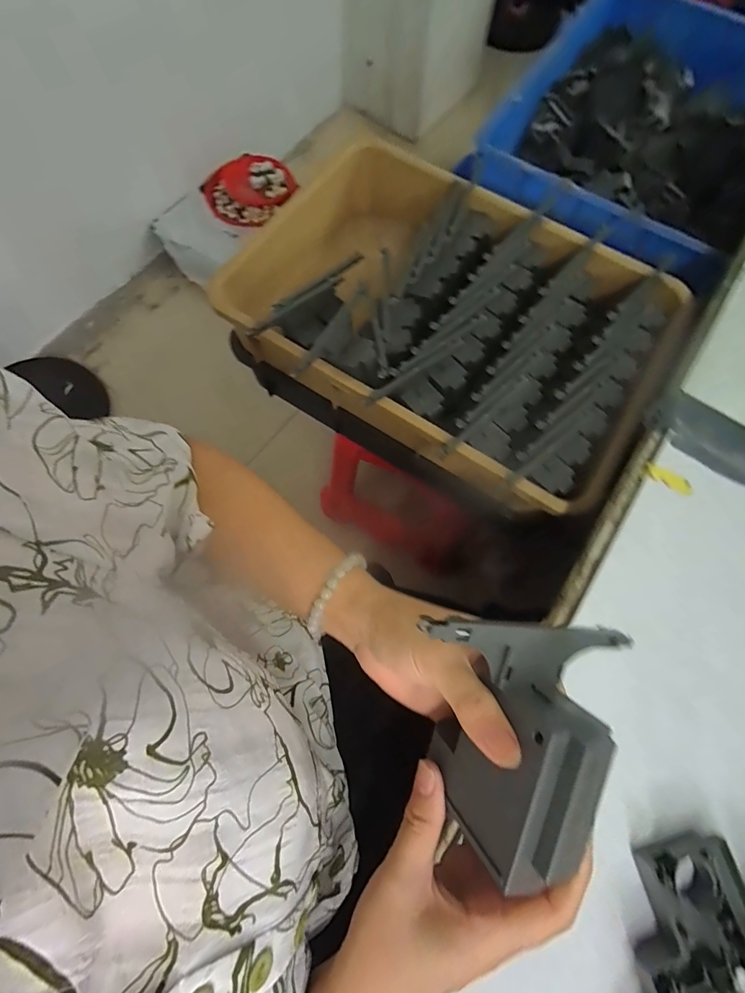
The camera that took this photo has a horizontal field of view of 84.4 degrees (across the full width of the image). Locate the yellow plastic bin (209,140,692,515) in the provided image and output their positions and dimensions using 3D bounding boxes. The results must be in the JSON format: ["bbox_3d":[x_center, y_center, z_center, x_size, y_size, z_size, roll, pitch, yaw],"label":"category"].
[{"bbox_3d":[0.109,-0.249,0.535,0.512,0.116,0.407,36,75,9],"label":"yellow plastic bin"}]

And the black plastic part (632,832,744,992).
[{"bbox_3d":[0.206,0.270,0.265,0.078,0.022,0.078,1,72,-2],"label":"black plastic part"}]

